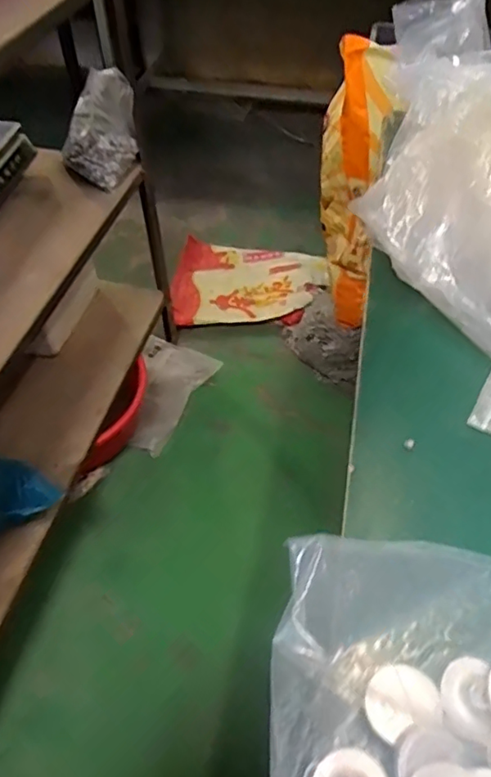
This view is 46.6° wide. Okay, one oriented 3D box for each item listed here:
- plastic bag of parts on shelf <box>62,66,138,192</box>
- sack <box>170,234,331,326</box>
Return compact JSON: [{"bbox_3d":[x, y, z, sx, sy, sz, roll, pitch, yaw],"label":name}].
[{"bbox_3d":[-0.310,-0.547,1.200,0.160,0.161,0.188,-11,50,-8],"label":"plastic bag of parts on shelf"},{"bbox_3d":[0.007,-0.363,1.842,0.488,0.083,0.408,0,49,1],"label":"sack"}]

